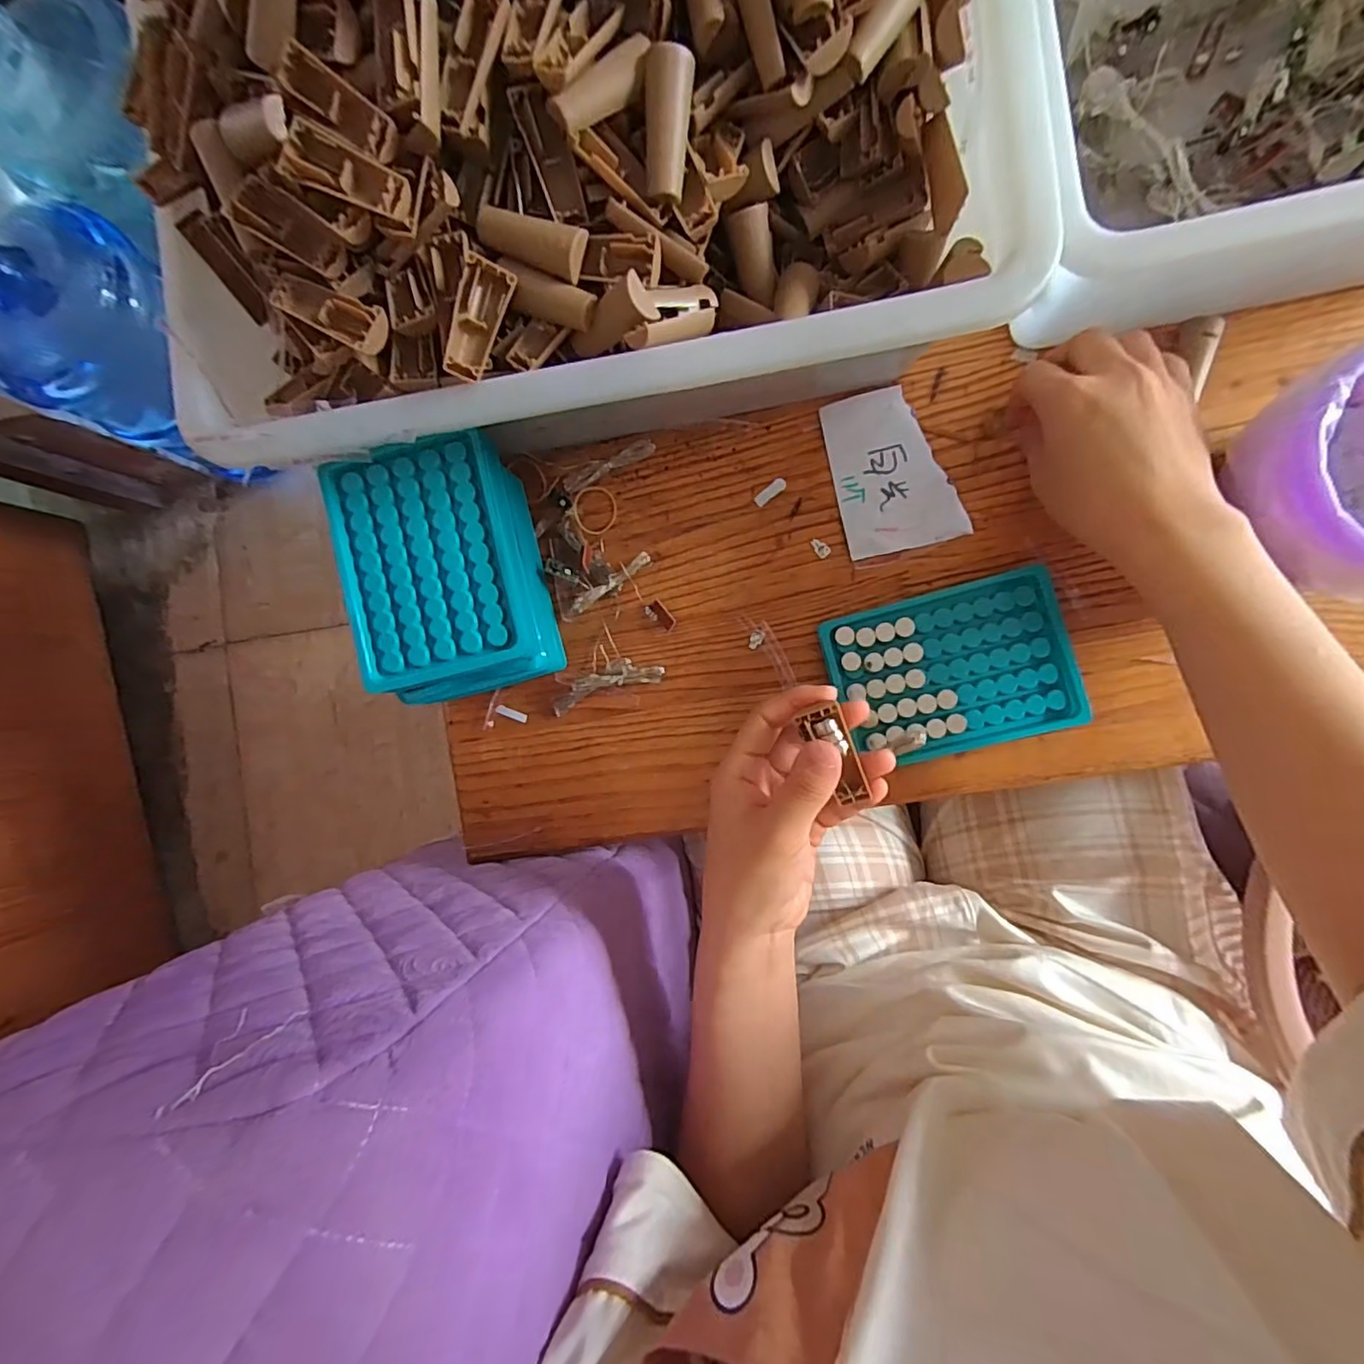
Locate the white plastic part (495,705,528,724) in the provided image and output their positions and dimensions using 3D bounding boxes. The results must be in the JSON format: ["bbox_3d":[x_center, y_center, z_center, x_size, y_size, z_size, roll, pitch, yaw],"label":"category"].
[{"bbox_3d":[-0.116,0.022,0.400,0.022,0.004,0.007,21,92,7],"label":"white plastic part"}]

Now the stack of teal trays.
[{"bbox_3d":[-0.135,-0.061,0.350,0.092,0.068,0.131,-11,88,7],"label":"stack of teal trays"}]

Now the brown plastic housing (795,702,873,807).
[{"bbox_3d":[0.070,0.035,0.267,0.018,0.007,0.050,-21,106,7],"label":"brown plastic housing"}]

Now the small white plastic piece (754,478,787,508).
[{"bbox_3d":[0.056,-0.120,0.372,0.022,0.004,0.008,-42,85,5],"label":"small white plastic piece"}]

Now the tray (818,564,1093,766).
[{"bbox_3d":[0.159,-0.006,0.349,0.130,0.014,0.096,-14,88,7],"label":"tray"}]

